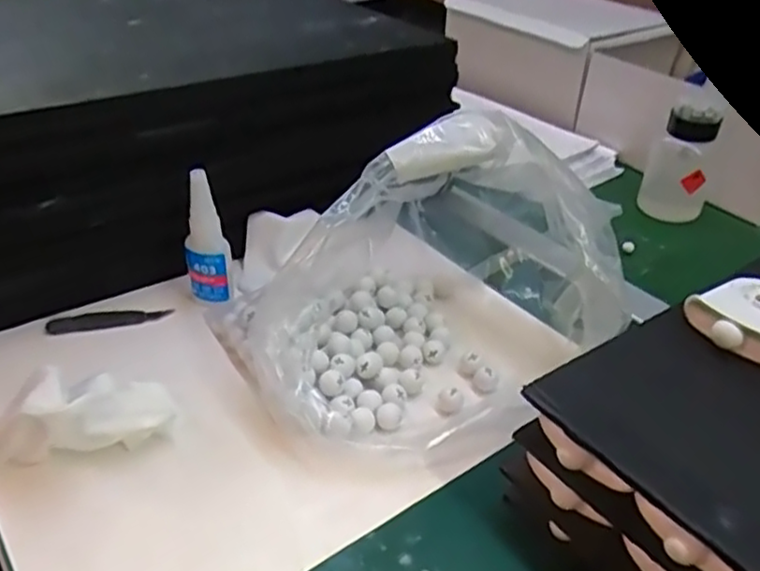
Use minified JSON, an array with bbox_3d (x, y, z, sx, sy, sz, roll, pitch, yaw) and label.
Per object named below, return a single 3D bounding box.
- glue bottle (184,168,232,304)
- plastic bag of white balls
[{"bbox_3d":[-0.127,-0.033,0.498,0.031,0.101,0.023,-9,36,-16],"label":"glue bottle"},{"bbox_3d":[0.045,-0.015,0.449,0.276,0.137,0.177,-14,38,-23],"label":"plastic bag of white balls"}]

